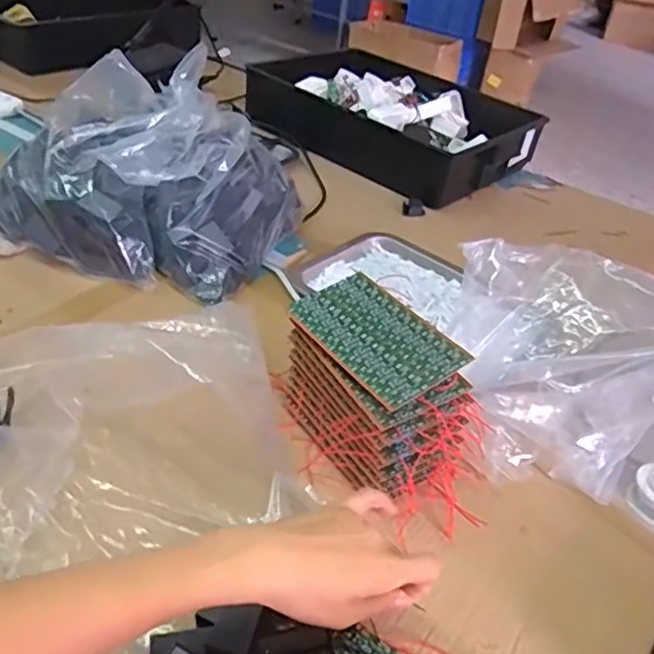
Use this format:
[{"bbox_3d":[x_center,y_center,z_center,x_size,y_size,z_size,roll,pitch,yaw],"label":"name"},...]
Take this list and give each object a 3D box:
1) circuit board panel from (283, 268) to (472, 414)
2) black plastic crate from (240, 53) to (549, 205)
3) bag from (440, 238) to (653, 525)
[{"bbox_3d":[0.043,0.007,0.584,0.093,0.006,0.154,-29,50,-25],"label":"circuit board panel"},{"bbox_3d":[0.112,-0.400,1.221,0.504,0.107,0.325,34,44,29],"label":"black plastic crate"},{"bbox_3d":[0.245,0.040,0.616,0.278,0.175,0.201,22,40,17],"label":"bag"}]

